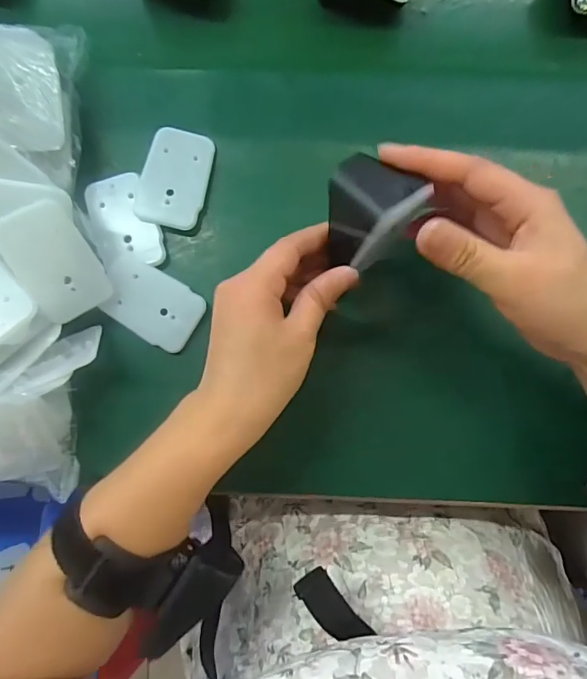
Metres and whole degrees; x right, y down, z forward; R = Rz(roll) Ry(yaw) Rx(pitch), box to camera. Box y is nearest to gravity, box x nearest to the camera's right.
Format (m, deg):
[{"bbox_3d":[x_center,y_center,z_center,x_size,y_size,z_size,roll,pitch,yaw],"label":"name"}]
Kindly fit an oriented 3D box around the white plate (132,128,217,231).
[{"bbox_3d":[-0.081,-0.112,0.310,0.043,0.008,0.068,13,84,2],"label":"white plate"}]

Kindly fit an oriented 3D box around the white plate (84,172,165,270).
[{"bbox_3d":[-0.115,-0.079,0.305,0.042,0.004,0.064,-17,83,-1],"label":"white plate"}]

